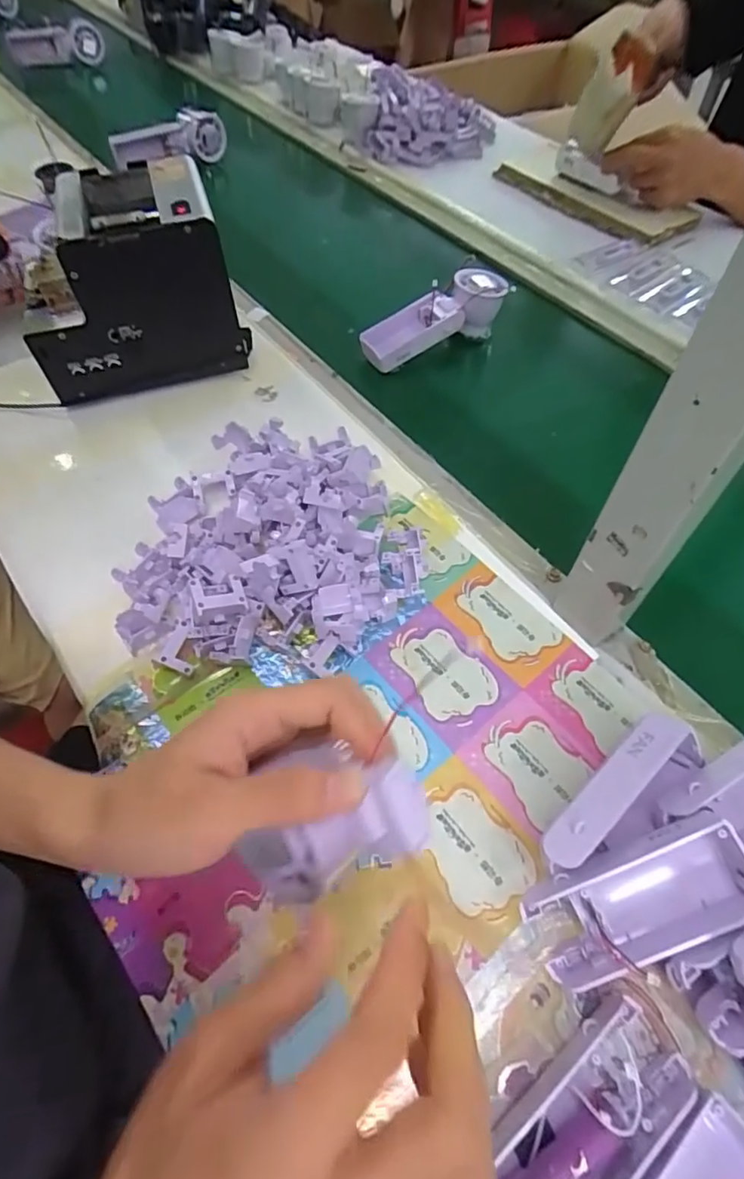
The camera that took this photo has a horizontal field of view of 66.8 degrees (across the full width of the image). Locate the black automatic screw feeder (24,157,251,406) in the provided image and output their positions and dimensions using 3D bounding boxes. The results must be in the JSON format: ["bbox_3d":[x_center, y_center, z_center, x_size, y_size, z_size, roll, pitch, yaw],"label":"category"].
[{"bbox_3d":[-0.227,-0.285,0.530,0.184,0.154,0.129,-15,59,-11],"label":"black automatic screw feeder"}]

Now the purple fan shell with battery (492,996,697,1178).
[{"bbox_3d":[0.099,0.247,0.260,0.106,0.024,0.047,-37,65,-22],"label":"purple fan shell with battery"}]

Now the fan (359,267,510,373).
[{"bbox_3d":[0.067,-0.288,0.619,0.161,0.057,0.058,-27,60,0],"label":"fan"}]

